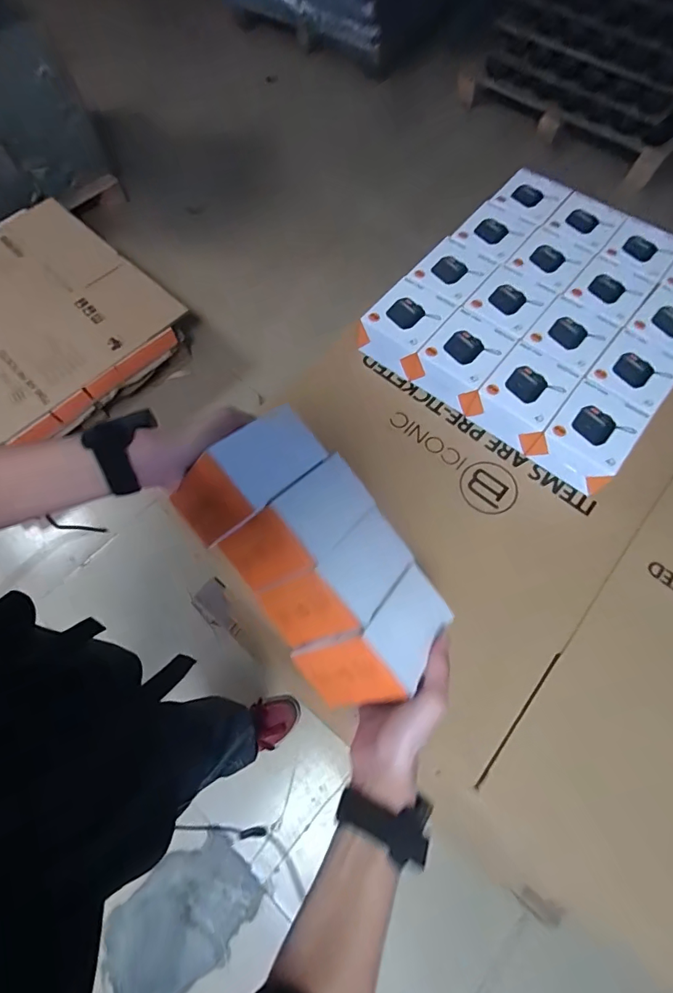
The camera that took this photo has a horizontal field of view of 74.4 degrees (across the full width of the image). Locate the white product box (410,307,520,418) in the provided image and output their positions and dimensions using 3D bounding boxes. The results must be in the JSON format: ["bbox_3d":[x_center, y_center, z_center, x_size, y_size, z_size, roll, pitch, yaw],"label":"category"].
[{"bbox_3d":[0.179,-0.190,0.640,0.097,0.066,0.121,36,72,14],"label":"white product box"}]

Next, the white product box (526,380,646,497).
[{"bbox_3d":[0.330,-0.079,0.588,0.097,0.060,0.115,35,72,13],"label":"white product box"}]

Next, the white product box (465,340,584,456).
[{"bbox_3d":[0.256,-0.134,0.616,0.097,0.065,0.114,36,72,14],"label":"white product box"}]

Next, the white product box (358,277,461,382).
[{"bbox_3d":[0.102,-0.252,0.663,0.103,0.062,0.112,37,72,14],"label":"white product box"}]

